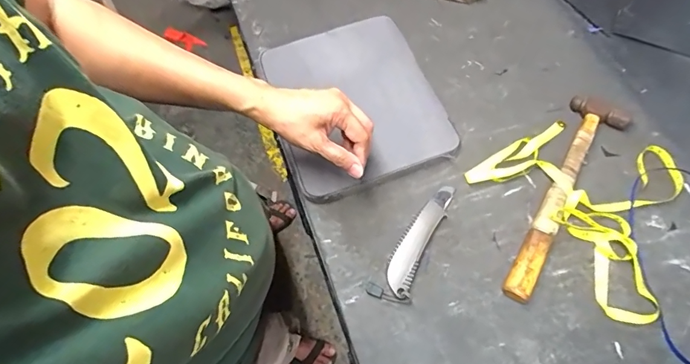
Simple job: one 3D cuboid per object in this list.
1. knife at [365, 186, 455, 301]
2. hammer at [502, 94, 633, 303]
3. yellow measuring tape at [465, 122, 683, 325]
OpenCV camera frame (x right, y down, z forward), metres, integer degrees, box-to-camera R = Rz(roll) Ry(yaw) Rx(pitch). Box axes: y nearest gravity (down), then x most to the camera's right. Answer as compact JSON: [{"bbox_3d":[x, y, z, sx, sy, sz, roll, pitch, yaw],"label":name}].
[{"bbox_3d":[0.091,0.071,0.502,0.043,0.017,0.168,31,73,17],"label":"knife"},{"bbox_3d":[0.274,0.009,0.520,0.074,0.029,0.308,30,71,17],"label":"hammer"},{"bbox_3d":[0.319,0.016,0.512,0.211,0.027,0.248,-37,68,-10],"label":"yellow measuring tape"}]

